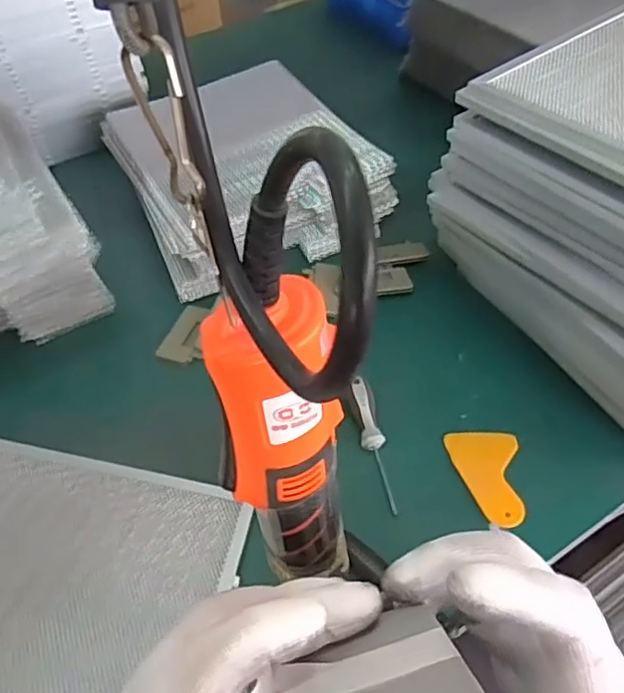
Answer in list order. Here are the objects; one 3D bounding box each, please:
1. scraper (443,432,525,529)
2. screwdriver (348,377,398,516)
[{"bbox_3d":[0.173,0.127,0.598,0.067,0.007,0.098,-3,49,1],"label":"scraper"},{"bbox_3d":[0.064,0.094,0.614,0.025,0.028,0.143,-12,50,-6],"label":"screwdriver"}]

